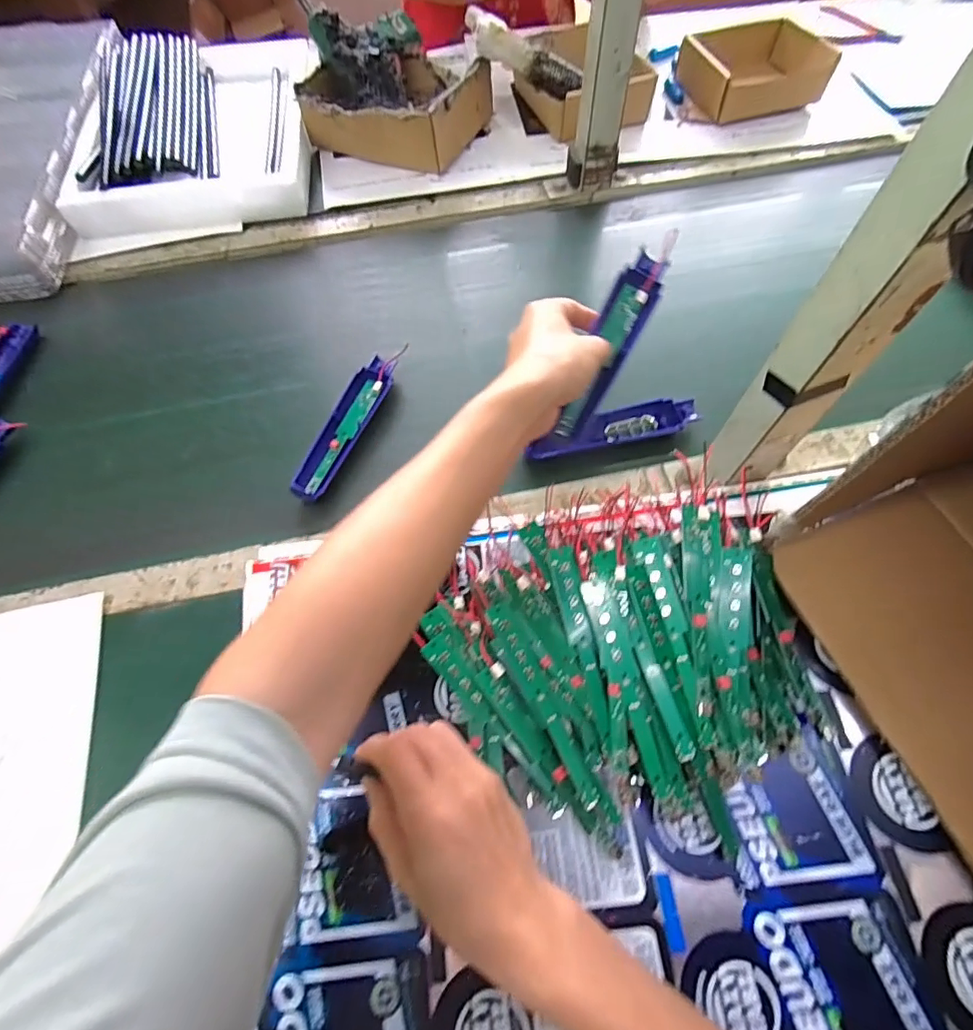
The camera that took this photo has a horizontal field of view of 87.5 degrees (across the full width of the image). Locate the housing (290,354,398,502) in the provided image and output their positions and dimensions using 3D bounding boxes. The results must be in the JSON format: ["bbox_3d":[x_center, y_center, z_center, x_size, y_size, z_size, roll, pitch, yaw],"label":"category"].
[{"bbox_3d":[-0.137,-0.086,0.495,0.034,0.023,0.168,22,65,11],"label":"housing"}]

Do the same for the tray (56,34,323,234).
[{"bbox_3d":[-0.384,-0.526,0.695,0.285,0.063,0.371,-5,63,-2],"label":"tray"}]

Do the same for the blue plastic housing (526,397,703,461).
[{"bbox_3d":[0.119,-0.085,0.487,0.167,0.018,0.041,-11,63,-5],"label":"blue plastic housing"}]

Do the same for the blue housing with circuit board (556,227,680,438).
[{"bbox_3d":[0.104,-0.142,0.414,0.034,0.024,0.176,24,90,12],"label":"blue housing with circuit board"}]

